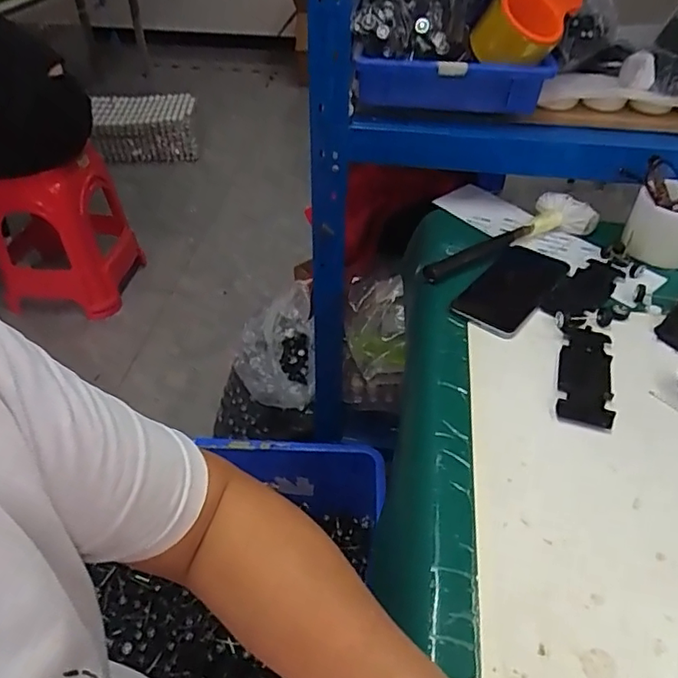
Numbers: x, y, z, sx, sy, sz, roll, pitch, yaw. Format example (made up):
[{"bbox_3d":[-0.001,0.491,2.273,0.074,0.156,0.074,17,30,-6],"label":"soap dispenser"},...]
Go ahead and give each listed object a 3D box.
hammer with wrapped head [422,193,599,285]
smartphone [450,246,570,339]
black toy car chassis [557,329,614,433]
[{"bbox_3d":[0.203,-0.128,0.687,0.249,0.033,0.064,-20,45,-20],"label":"hammer with wrapped head"},{"bbox_3d":[0.196,-0.057,0.629,0.081,0.013,0.164,31,51,30],"label":"smartphone"},{"bbox_3d":[0.234,0.033,0.527,0.047,0.006,0.128,12,44,14],"label":"black toy car chassis"}]

